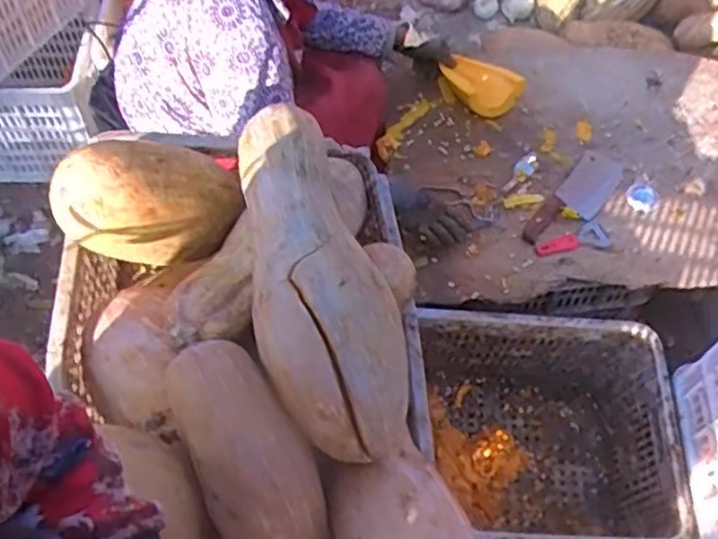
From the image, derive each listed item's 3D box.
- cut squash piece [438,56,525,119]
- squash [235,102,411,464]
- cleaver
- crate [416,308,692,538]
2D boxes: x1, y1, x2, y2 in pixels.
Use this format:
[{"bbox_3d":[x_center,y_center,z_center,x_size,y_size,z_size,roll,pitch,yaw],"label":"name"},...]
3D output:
[{"bbox_3d":[0.247,-0.368,1.409,0.162,0.067,0.086,40,69,19],"label":"cut squash piece"},{"bbox_3d":[-0.046,0.002,0.692,0.131,0.111,0.367,-16,76,-8],"label":"squash"},{"bbox_3d":[0.401,-0.130,1.297,0.083,0.019,0.296,37,58,14],"label":"cleaver"},{"bbox_3d":[0.299,0.289,1.180,0.406,0.261,0.350,1,62,0],"label":"crate"}]

